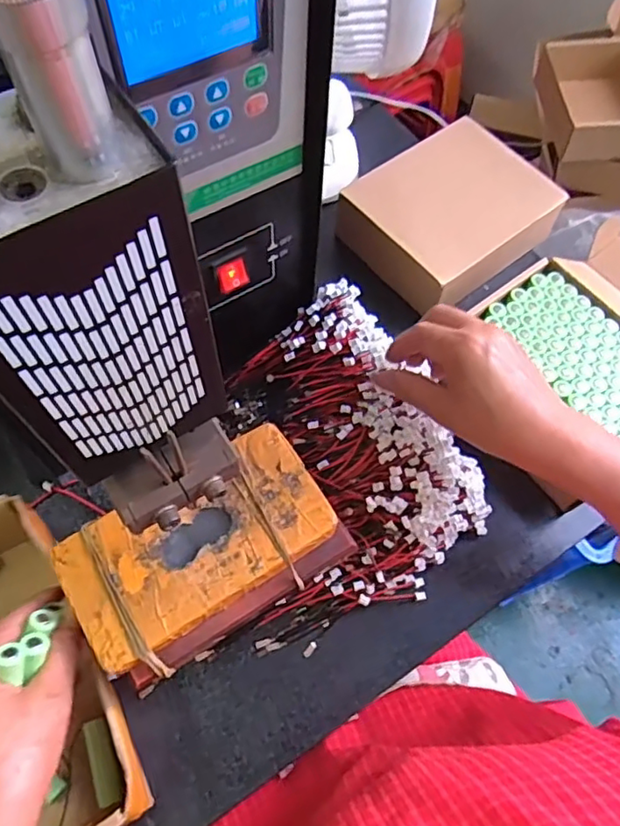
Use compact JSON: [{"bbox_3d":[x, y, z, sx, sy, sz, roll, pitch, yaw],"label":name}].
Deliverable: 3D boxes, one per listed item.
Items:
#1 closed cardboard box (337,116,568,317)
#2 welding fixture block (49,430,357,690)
[{"bbox_3d":[0.130,-0.178,0.544,0.163,0.058,0.139,-36,70,-19],"label":"closed cardboard box"},{"bbox_3d":[-0.060,0.081,0.351,0.148,0.024,0.091,-30,69,-17],"label":"welding fixture block"}]

